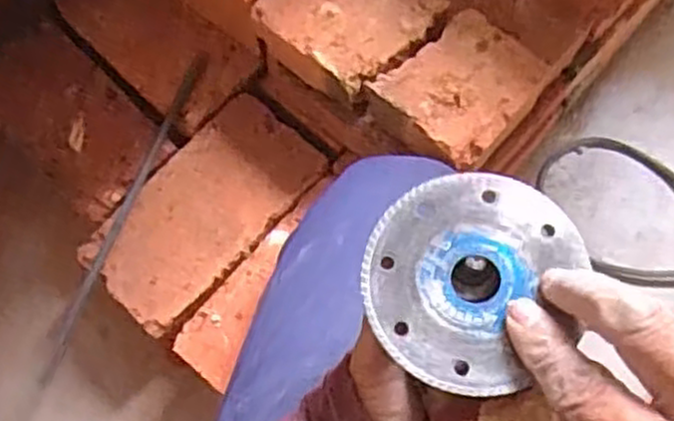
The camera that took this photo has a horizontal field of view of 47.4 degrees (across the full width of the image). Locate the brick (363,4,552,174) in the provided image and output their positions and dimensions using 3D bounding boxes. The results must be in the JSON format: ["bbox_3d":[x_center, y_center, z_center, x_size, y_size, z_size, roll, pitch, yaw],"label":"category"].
[{"bbox_3d":[0.089,-0.081,0.559,0.102,0.054,0.088,-40,76,-12],"label":"brick"}]

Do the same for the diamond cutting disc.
[{"bbox_3d":[0.053,0.027,0.309,0.081,0.007,0.088,0,72,1],"label":"diamond cutting disc"}]

